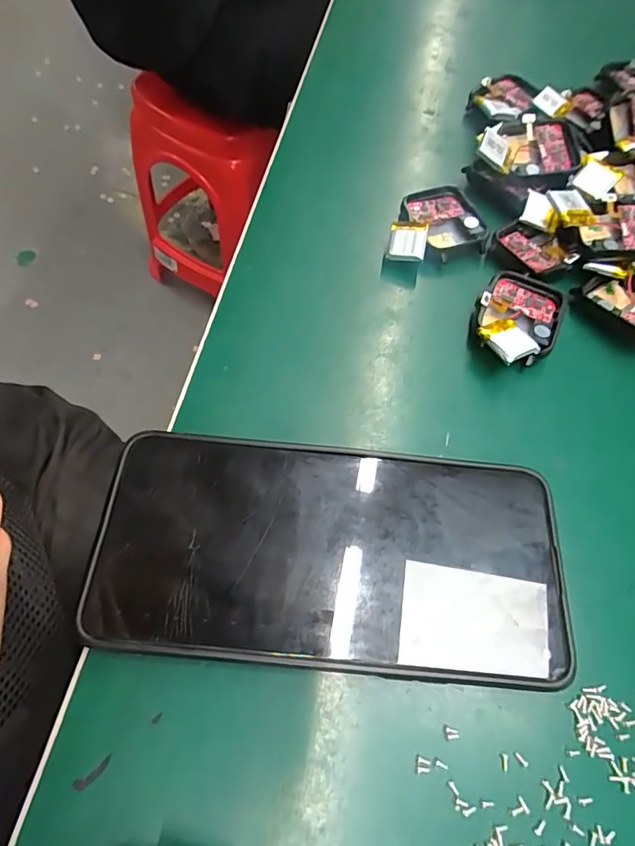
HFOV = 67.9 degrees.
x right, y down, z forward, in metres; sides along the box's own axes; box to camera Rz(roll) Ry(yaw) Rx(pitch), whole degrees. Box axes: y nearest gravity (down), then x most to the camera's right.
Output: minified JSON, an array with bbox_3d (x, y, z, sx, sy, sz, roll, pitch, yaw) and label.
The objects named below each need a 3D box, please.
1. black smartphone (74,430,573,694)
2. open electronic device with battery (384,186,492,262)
[{"bbox_3d":[0.005,0.047,0.172,0.161,0.013,0.076,6,64,-1],"label":"black smartphone"},{"bbox_3d":[0.057,-0.105,0.250,0.057,0.016,0.042,-21,67,-13],"label":"open electronic device with battery"}]

